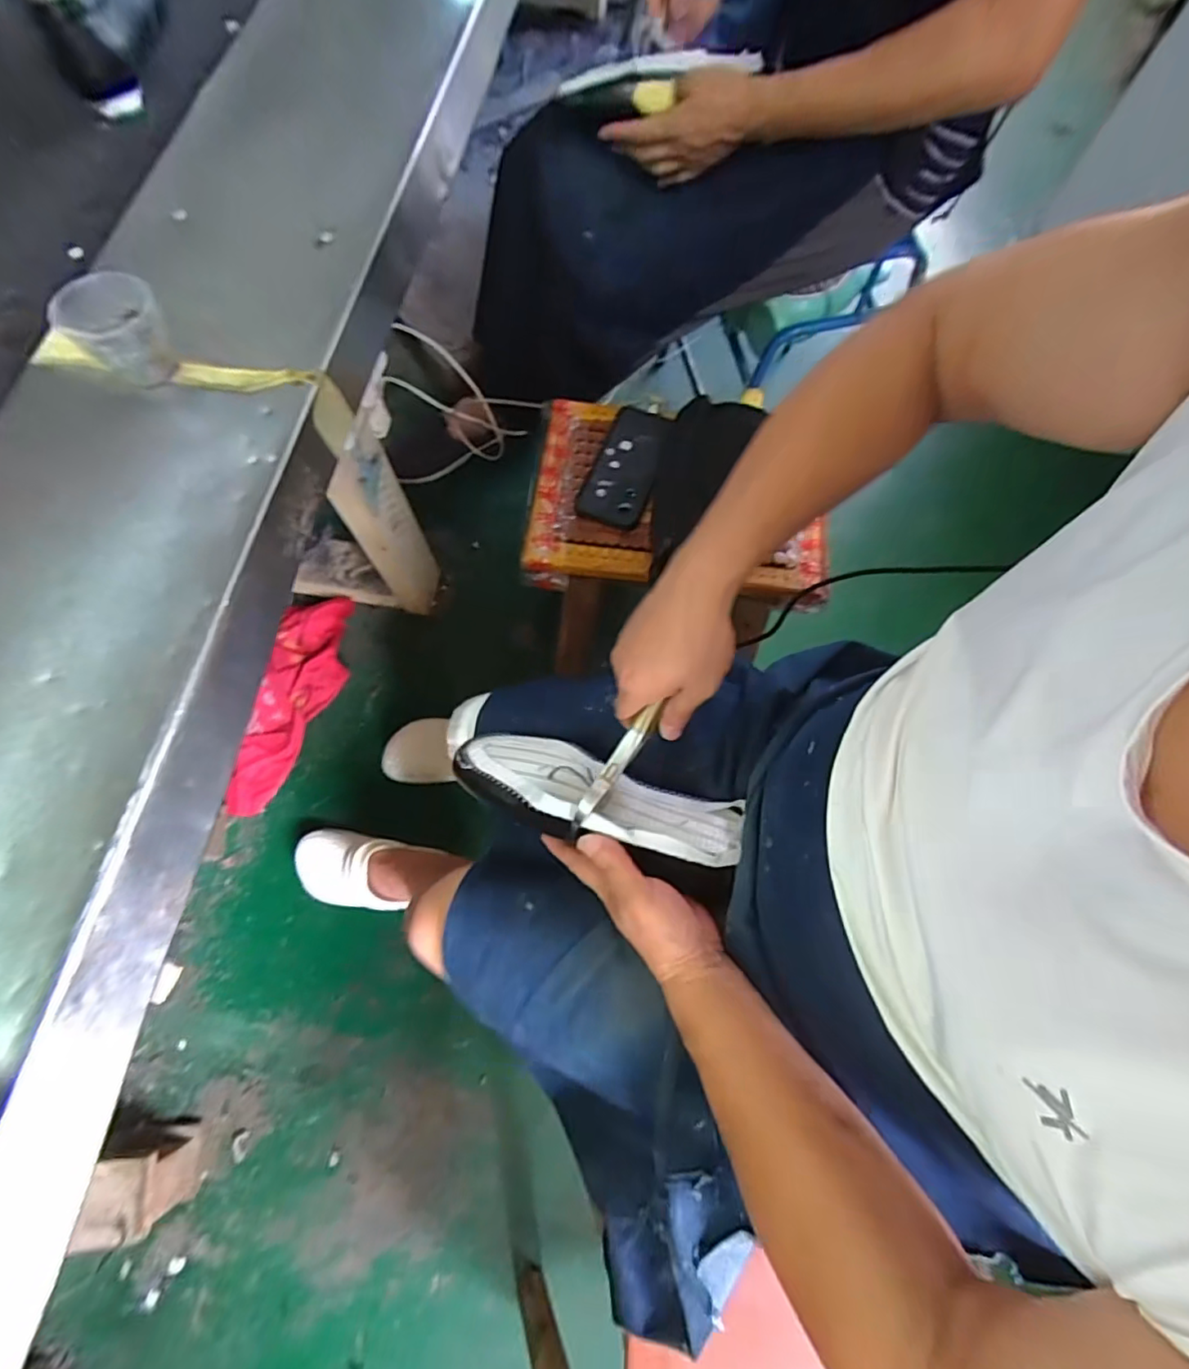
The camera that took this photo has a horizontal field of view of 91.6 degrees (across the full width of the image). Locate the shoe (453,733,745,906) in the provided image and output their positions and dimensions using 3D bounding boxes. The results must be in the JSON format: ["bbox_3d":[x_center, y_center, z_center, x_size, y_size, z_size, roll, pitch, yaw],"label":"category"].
[{"bbox_3d":[-0.001,0.091,0.466,0.243,0.071,0.078,19,72,10],"label":"shoe"}]

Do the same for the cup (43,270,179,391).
[{"bbox_3d":[-0.346,-0.258,0.428,0.063,0.059,0.059,0,71,-1],"label":"cup"}]

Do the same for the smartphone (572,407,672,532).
[{"bbox_3d":[0.039,-0.272,0.711,0.080,0.016,0.175,17,72,5],"label":"smartphone"}]

